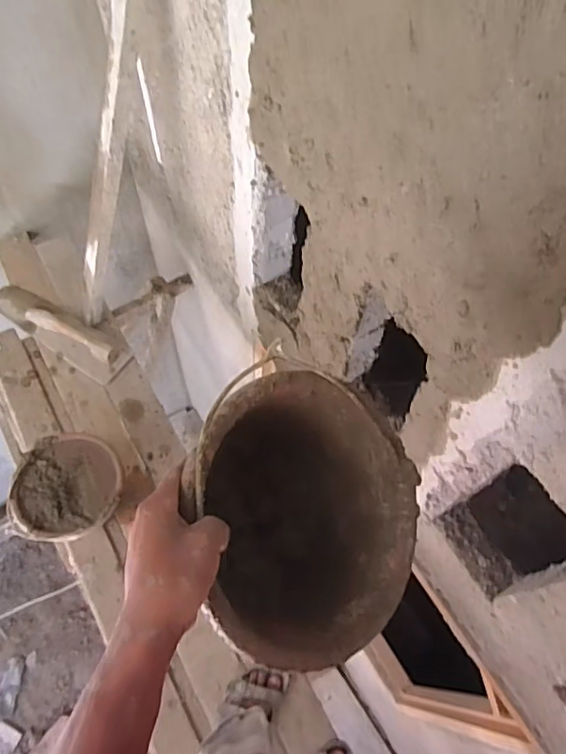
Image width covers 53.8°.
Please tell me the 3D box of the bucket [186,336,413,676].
[{"bbox_3d":[-0.019,0.128,0.565,0.237,0.190,0.249,-21,95,-36],"label":"bucket"}]

